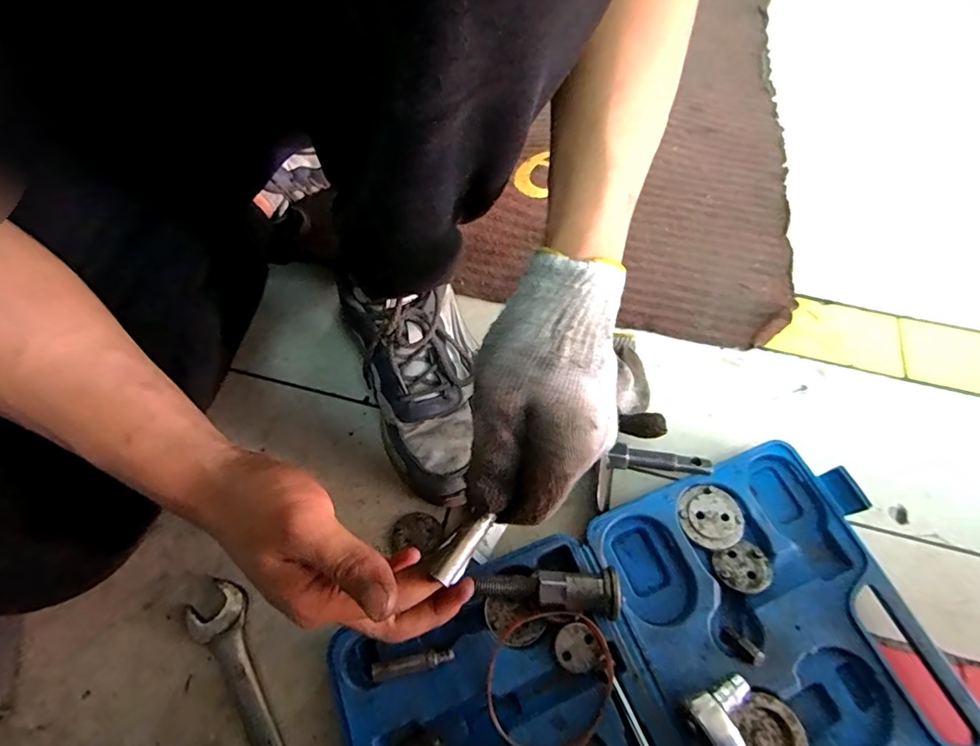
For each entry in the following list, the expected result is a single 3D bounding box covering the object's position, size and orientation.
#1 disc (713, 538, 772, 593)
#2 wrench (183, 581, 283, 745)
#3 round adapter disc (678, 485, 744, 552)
[{"bbox_3d":[0.195,0.150,0.380,0.040,0.004,0.036,-20,48,-3],"label":"disc"},{"bbox_3d":[-0.141,0.261,0.325,0.039,0.010,0.252,-31,68,-16],"label":"wrench"},{"bbox_3d":[0.177,0.115,0.395,0.050,0.004,0.049,0,63,-1],"label":"round adapter disc"}]

